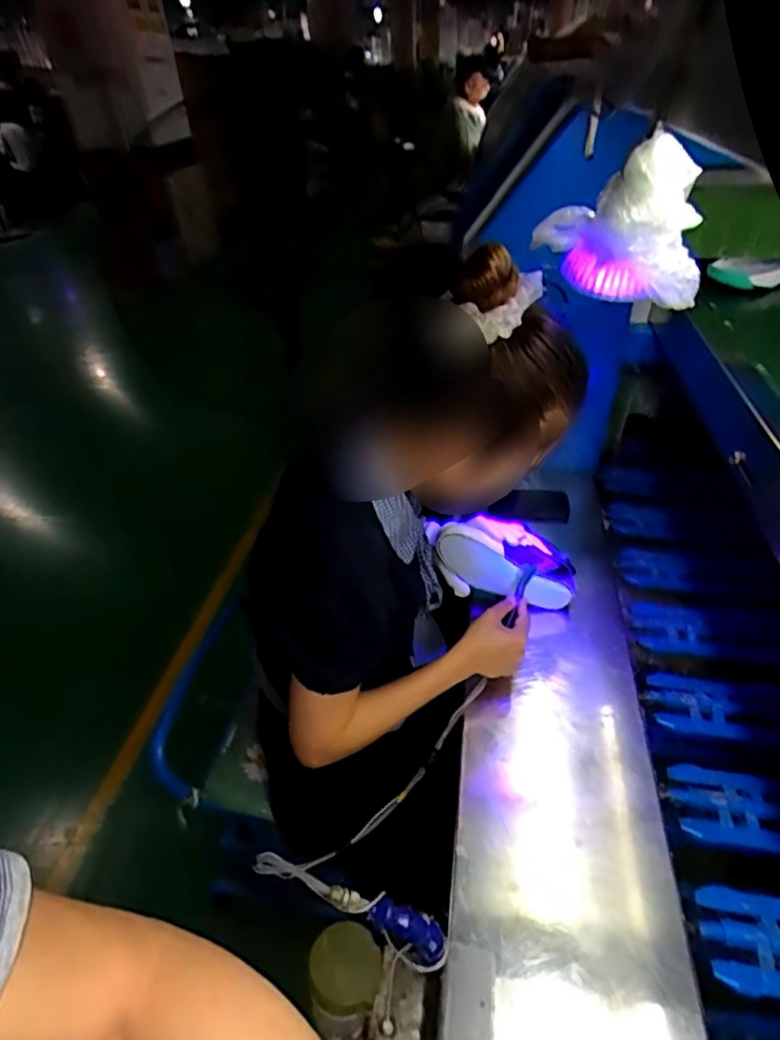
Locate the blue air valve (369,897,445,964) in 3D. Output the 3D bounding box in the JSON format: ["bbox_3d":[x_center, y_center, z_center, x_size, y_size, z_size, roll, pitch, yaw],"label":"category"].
[{"bbox_3d":[0.017,0.375,0.520,0.025,0.095,0.026,-27,28,34],"label":"blue air valve"}]

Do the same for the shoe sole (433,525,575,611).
[{"bbox_3d":[0.174,0.087,0.867,0.223,0.079,0.033,27,41,-9],"label":"shoe sole"}]

